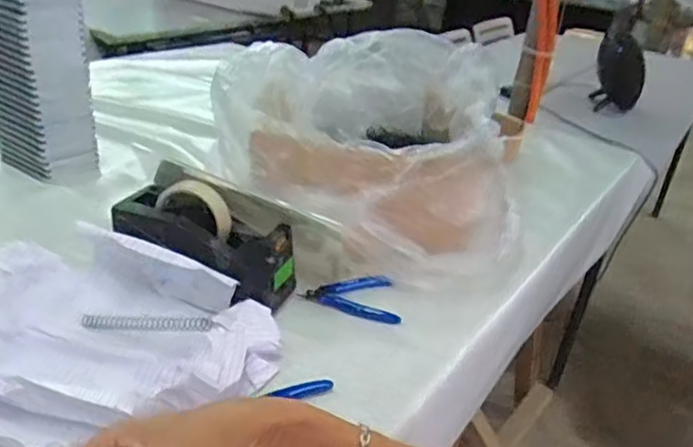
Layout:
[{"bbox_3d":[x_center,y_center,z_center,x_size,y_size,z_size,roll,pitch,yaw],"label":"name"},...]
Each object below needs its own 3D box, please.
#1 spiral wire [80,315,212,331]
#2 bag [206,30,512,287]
[{"bbox_3d":[-0.207,0.102,0.623,0.149,0.008,0.017,-1,25,16],"label":"spiral wire"},{"bbox_3d":[0.014,-0.093,0.807,0.364,0.233,0.339,2,28,-8],"label":"bag"}]

